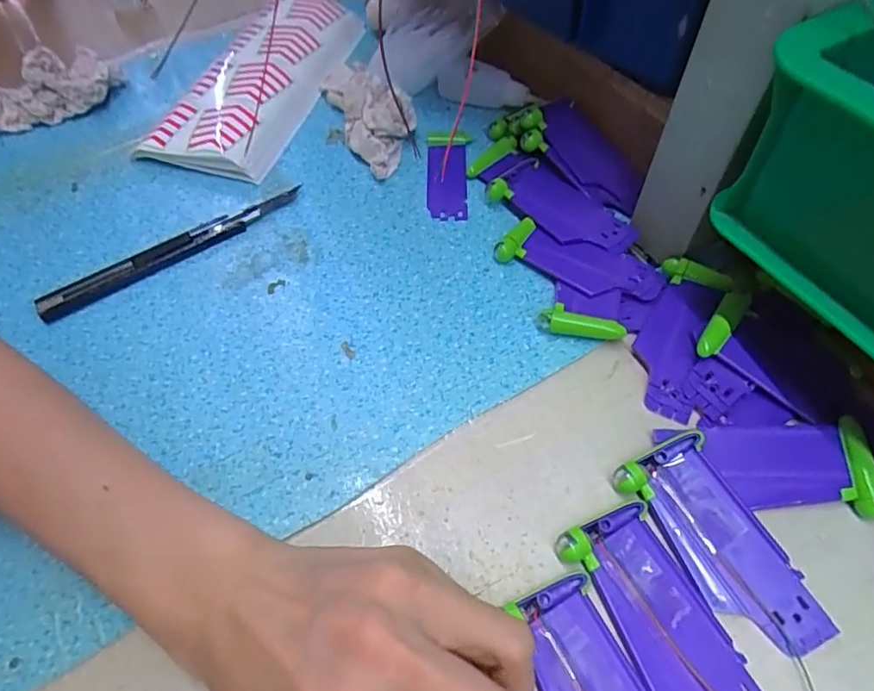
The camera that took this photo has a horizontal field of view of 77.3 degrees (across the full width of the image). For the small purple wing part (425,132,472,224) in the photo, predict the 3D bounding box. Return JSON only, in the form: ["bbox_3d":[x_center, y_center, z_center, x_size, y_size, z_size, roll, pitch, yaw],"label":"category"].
[{"bbox_3d":[0.007,-0.116,0.362,0.027,0.008,0.084,-2,56,2],"label":"small purple wing part"}]

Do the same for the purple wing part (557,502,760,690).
[{"bbox_3d":[0.088,0.108,0.212,0.040,0.008,0.088,-22,58,-11],"label":"purple wing part"}]

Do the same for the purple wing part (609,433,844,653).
[{"bbox_3d":[0.117,0.082,0.226,0.040,0.011,0.088,-23,58,-11],"label":"purple wing part"}]

